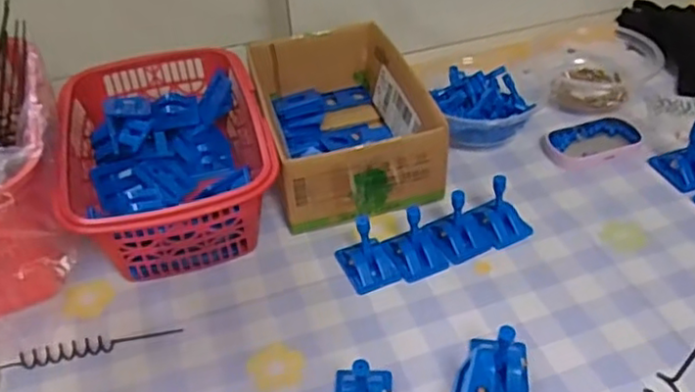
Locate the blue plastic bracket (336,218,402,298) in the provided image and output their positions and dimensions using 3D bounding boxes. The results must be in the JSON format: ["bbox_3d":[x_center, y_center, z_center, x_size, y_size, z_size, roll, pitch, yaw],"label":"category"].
[{"bbox_3d":[0.013,0.036,0.459,0.034,0.040,0.042,-19,43,-16],"label":"blue plastic bracket"}]

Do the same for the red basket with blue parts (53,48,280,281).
[{"bbox_3d":[-0.140,-0.032,0.516,0.139,0.078,0.204,-14,42,-11],"label":"red basket with blue parts"}]

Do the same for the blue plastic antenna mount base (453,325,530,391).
[{"bbox_3d":[0.085,0.107,0.380,0.047,0.035,0.070,12,50,7],"label":"blue plastic antenna mount base"}]

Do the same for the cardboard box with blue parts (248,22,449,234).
[{"bbox_3d":[-0.007,-0.064,0.551,0.124,0.070,0.182,-13,42,-10],"label":"cardboard box with blue parts"}]

